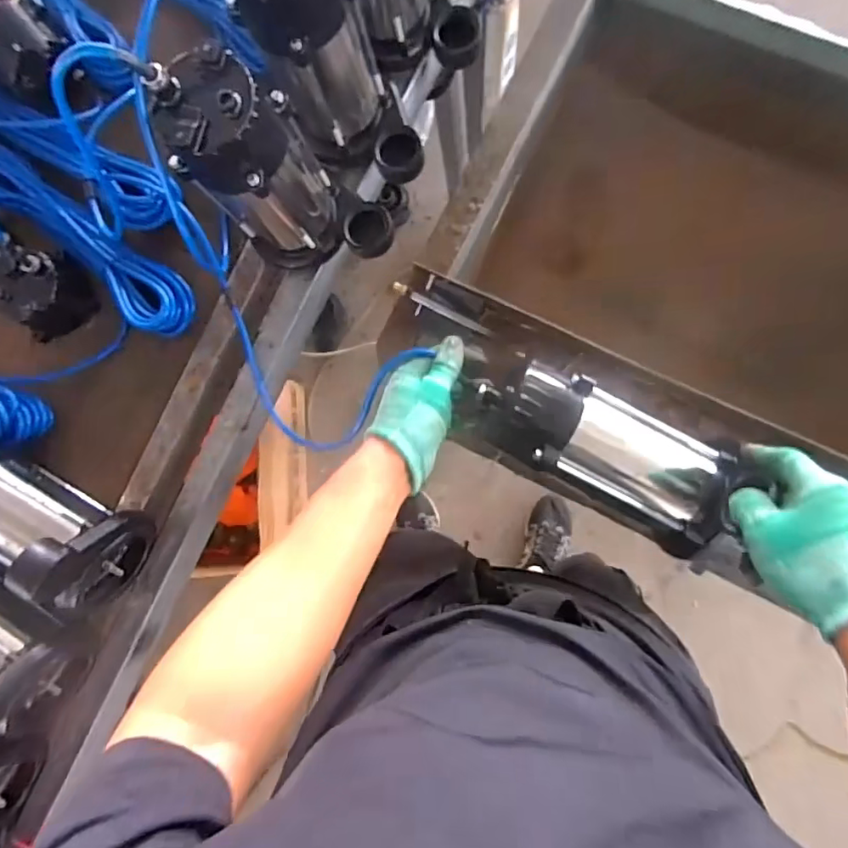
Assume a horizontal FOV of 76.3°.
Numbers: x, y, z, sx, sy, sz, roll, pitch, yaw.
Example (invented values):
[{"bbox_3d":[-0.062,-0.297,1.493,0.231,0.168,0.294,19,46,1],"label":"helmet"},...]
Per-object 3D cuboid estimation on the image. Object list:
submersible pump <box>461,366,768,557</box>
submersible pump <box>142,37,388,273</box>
[{"bbox_3d":[0.156,0.020,0.486,0.252,0.105,0.087,27,90,1],"label":"submersible pump"},{"bbox_3d":[-0.133,-0.227,0.517,0.126,0.221,0.126,-45,81,3],"label":"submersible pump"}]

